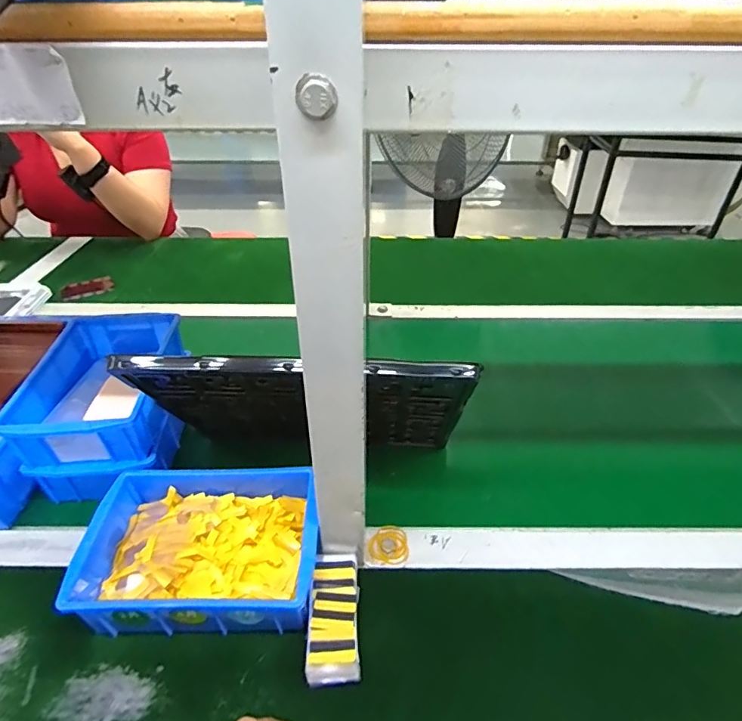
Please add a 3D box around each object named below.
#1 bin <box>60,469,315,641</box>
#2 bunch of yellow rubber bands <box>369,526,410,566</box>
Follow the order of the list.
[{"bbox_3d":[-0.147,0.172,0.430,0.200,0.068,0.139,0,38,0],"label":"bin"},{"bbox_3d":[0.018,0.183,0.467,0.038,0.007,0.041,0,38,-1],"label":"bunch of yellow rubber bands"}]

